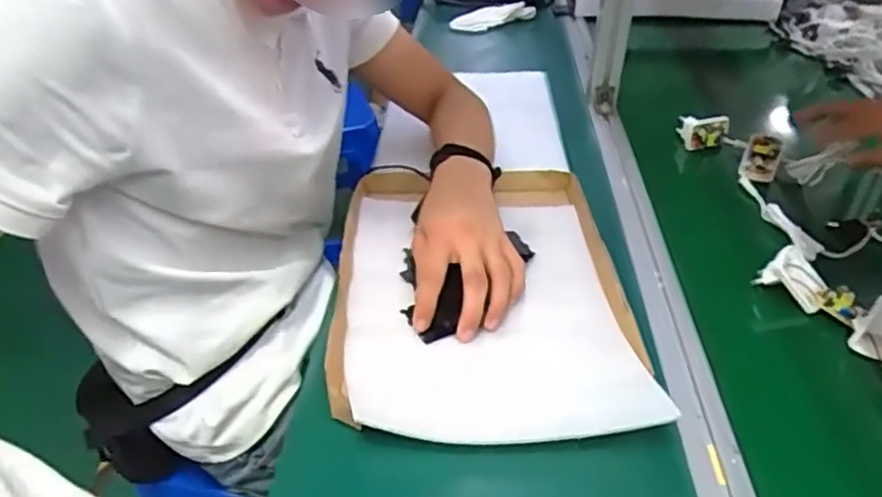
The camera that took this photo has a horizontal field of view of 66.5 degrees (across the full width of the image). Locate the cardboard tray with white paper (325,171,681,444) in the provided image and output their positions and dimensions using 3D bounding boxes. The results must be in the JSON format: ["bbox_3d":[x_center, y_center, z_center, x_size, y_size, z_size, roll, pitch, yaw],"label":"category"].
[{"bbox_3d":[0.032,0.027,0.637,0.263,0.033,0.392,0,35,1],"label":"cardboard tray with white paper"}]

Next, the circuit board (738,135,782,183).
[{"bbox_3d":[0.392,-0.109,0.826,0.042,0.060,0.015,14,-5,3],"label":"circuit board"}]

